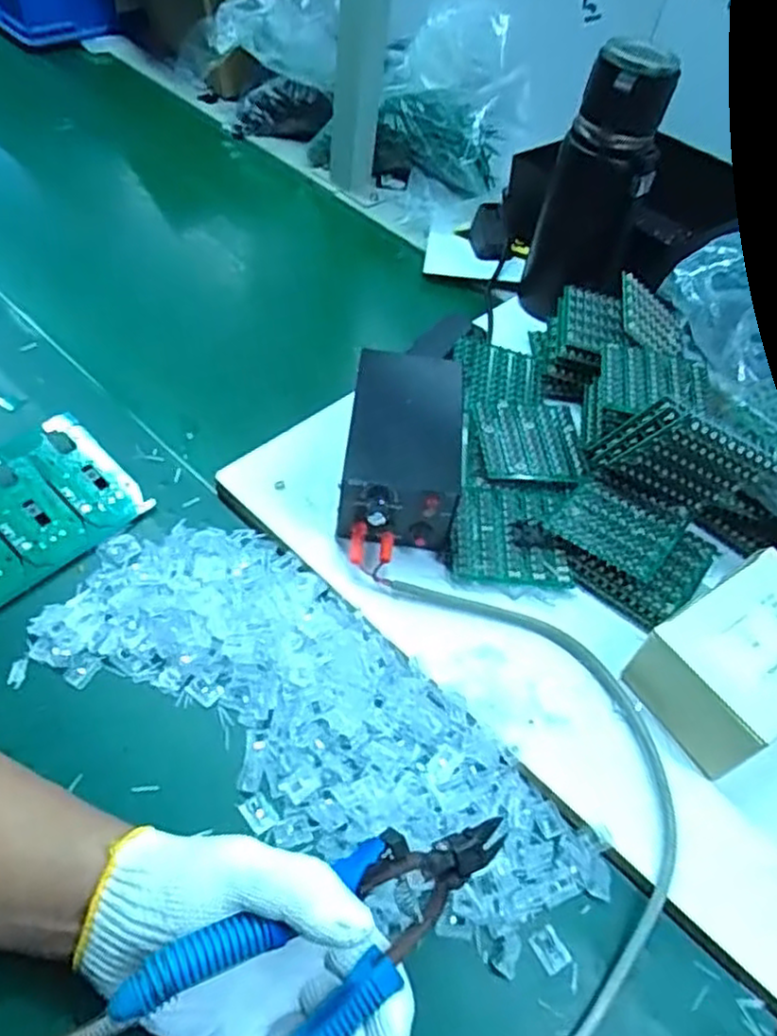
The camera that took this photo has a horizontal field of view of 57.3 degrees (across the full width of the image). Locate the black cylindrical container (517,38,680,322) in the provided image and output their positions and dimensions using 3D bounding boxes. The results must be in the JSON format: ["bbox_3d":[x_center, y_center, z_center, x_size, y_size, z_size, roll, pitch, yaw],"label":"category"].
[{"bbox_3d":[0.181,-0.282,0.637,0.079,0.226,0.064,10,52,0],"label":"black cylindrical container"}]

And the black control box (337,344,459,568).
[{"bbox_3d":[0.011,-0.048,0.520,0.082,0.067,0.158,8,56,-2],"label":"black control box"}]

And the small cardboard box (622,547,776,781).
[{"bbox_3d":[0.228,0.090,0.460,0.129,0.063,0.087,-28,64,-23],"label":"small cardboard box"}]

